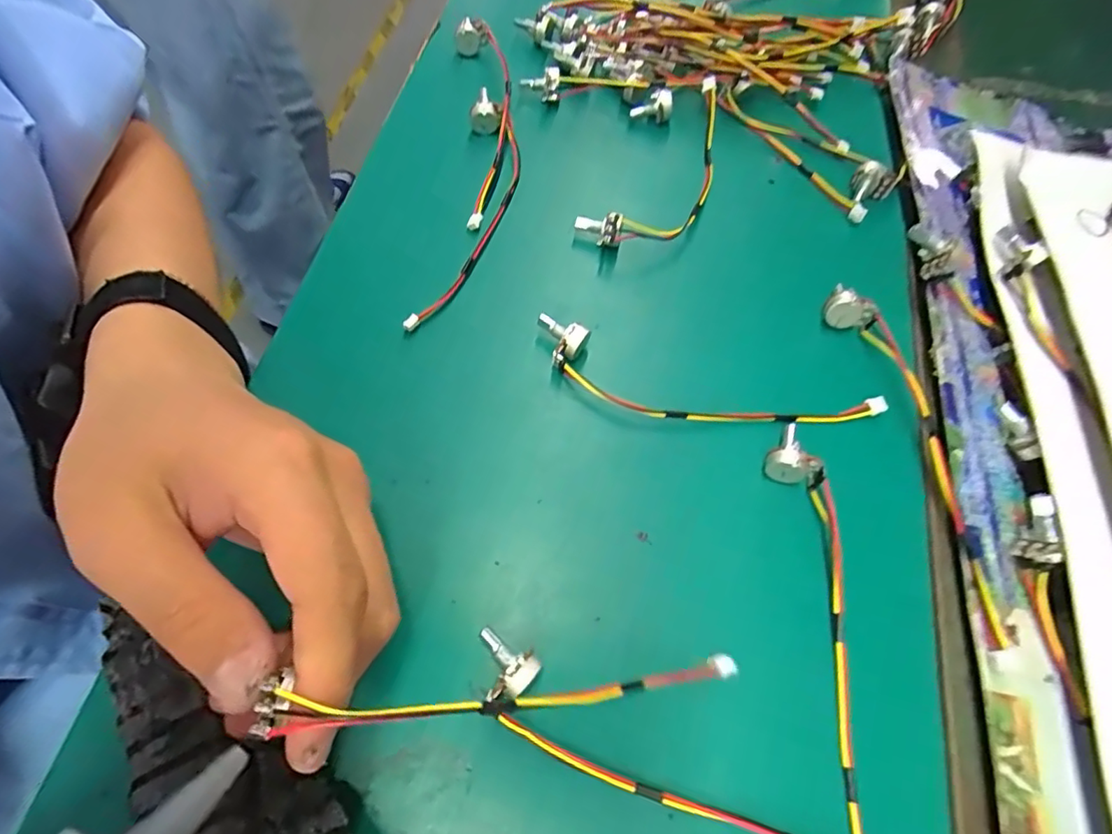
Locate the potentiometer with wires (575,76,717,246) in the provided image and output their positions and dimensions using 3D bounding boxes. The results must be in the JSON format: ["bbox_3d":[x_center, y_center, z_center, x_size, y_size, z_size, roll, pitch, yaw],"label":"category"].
[{"bbox_3d":[0.066,-0.133,0.303,0.048,0.025,0.132,34,69,15],"label":"potentiometer with wires"}]

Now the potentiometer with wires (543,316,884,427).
[{"bbox_3d":[0.067,-0.011,0.249,0.158,0.020,0.034,13,65,6],"label":"potentiometer with wires"}]

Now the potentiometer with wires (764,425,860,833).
[{"bbox_3d":[0.105,0.086,0.202,0.026,0.015,0.171,-3,65,-1],"label":"potentiometer with wires"}]

